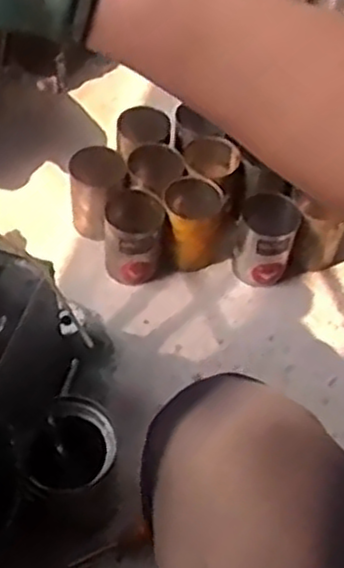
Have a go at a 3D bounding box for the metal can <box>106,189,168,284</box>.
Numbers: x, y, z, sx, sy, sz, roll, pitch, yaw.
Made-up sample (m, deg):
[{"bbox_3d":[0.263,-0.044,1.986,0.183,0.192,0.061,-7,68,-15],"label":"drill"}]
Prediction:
[{"bbox_3d":[-0.059,-0.076,1.183,0.091,0.115,0.100,-1,54,-4],"label":"metal can"}]

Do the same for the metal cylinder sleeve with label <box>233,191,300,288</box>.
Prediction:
[{"bbox_3d":[0.145,-0.065,1.206,0.087,0.121,0.087,10,54,4],"label":"metal cylinder sleeve with label"}]

